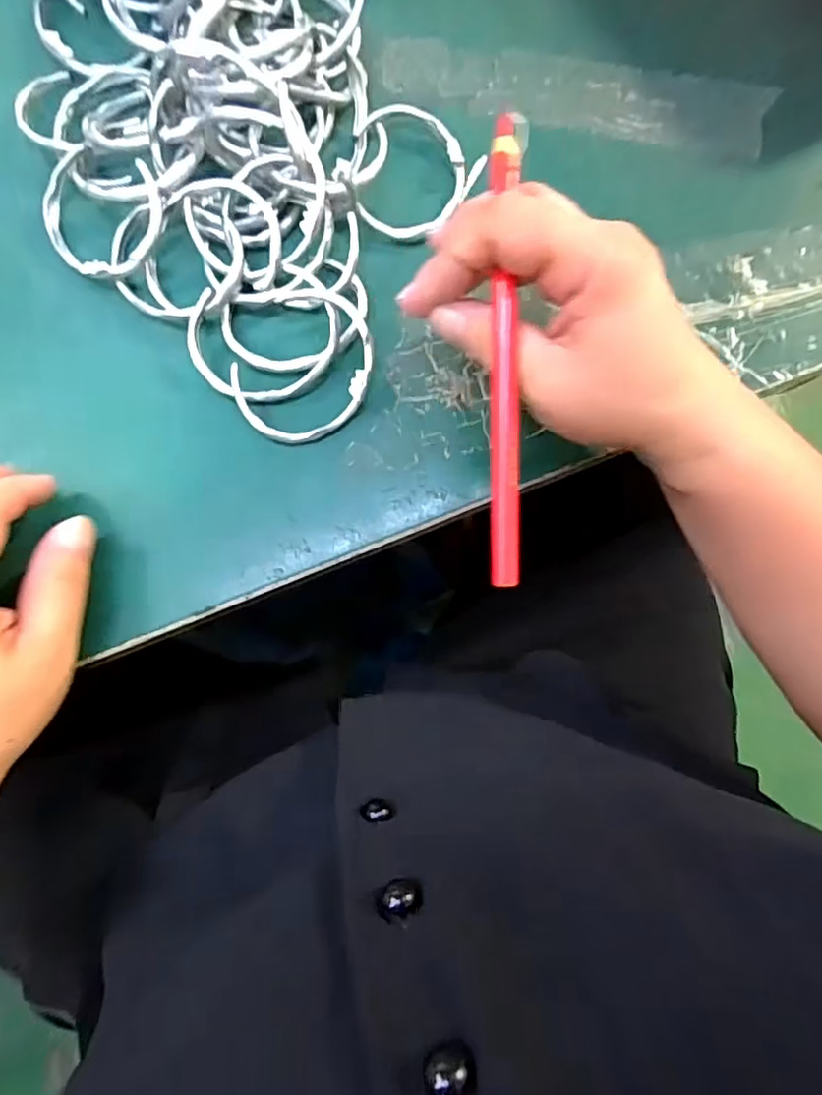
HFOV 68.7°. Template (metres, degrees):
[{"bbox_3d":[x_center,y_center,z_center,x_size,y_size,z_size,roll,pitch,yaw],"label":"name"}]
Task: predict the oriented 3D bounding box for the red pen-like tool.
[{"bbox_3d":[0.034,-0.068,0.214,0.011,0.005,0.163,0,91,-1],"label":"red pen-like tool"}]

